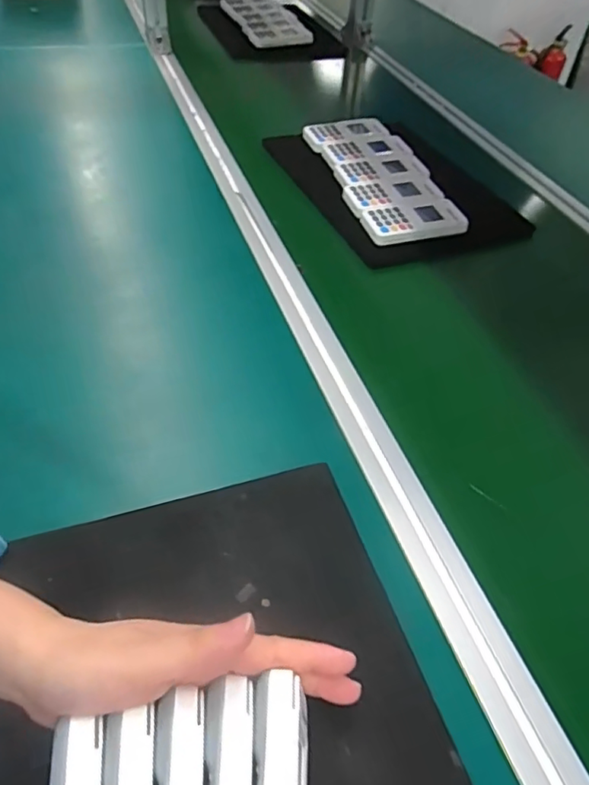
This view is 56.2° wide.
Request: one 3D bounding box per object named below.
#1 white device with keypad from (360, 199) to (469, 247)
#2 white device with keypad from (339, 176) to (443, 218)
[{"bbox_3d":[0.148,-0.219,0.689,0.122,0.014,0.075,-9,49,-12],"label":"white device with keypad"},{"bbox_3d":[0.133,-0.263,0.727,0.126,0.014,0.072,-9,49,-12],"label":"white device with keypad"}]

